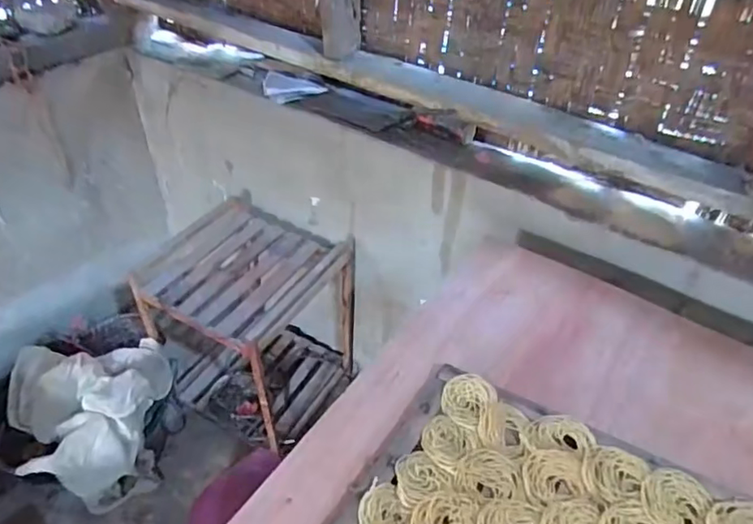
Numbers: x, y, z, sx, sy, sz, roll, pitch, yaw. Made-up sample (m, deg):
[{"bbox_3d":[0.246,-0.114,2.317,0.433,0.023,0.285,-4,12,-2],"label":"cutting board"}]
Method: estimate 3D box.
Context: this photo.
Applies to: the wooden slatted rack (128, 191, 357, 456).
[{"bbox_3d":[-0.306,0.153,1.436,0.382,0.440,0.371,25,47,24],"label":"wooden slatted rack"}]

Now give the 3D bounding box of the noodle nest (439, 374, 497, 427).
[{"bbox_3d":[0.114,0.174,0.708,0.063,0.023,0.070,8,43,7],"label":"noodle nest"}]

